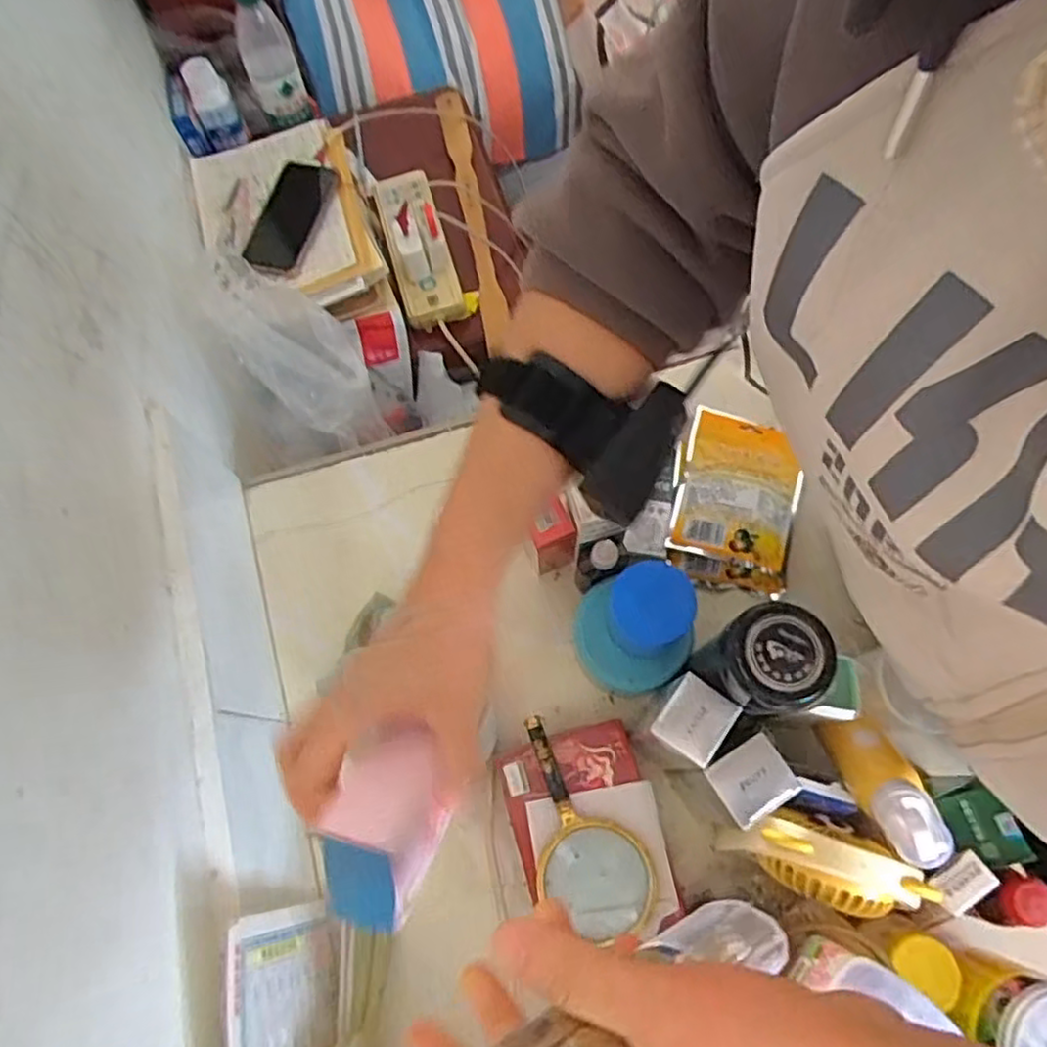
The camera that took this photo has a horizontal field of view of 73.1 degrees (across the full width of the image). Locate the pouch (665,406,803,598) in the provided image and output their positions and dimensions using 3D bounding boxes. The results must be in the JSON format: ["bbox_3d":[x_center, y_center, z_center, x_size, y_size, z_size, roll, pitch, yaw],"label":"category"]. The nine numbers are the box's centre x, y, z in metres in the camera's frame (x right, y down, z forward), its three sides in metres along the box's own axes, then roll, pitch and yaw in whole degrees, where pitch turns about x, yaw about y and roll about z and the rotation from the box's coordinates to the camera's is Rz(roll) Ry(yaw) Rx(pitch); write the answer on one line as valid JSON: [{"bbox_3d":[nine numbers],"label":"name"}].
[{"bbox_3d":[0.202,-0.029,0.676,0.110,0.028,0.178,12,72,5],"label":"pouch"}]

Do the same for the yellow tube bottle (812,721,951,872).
[{"bbox_3d":[0.246,0.179,0.479,0.037,0.123,0.034,-9,112,-2],"label":"yellow tube bottle"}]

